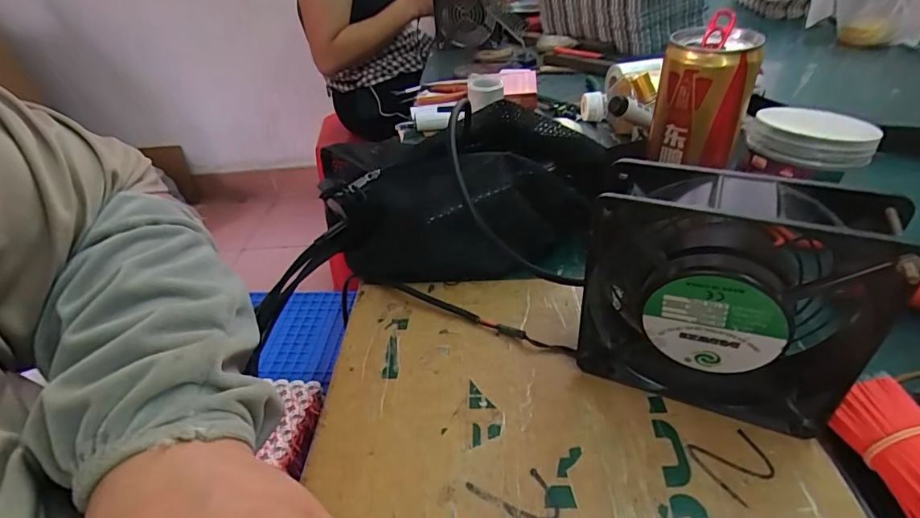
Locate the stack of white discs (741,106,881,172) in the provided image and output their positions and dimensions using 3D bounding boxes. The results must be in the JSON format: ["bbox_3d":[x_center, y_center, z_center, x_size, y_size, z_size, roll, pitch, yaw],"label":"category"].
[{"bbox_3d":[0.272,-0.097,0.370,0.084,0.021,0.069,15,42,24],"label":"stack of white discs"}]

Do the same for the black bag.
[{"bbox_3d":[-0.004,-0.054,0.381,0.225,0.078,0.137,-3,37,3],"label":"black bag"}]

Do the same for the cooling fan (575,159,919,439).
[{"bbox_3d":[0.123,0.021,0.234,0.122,0.120,0.043,15,42,24],"label":"cooling fan"}]

